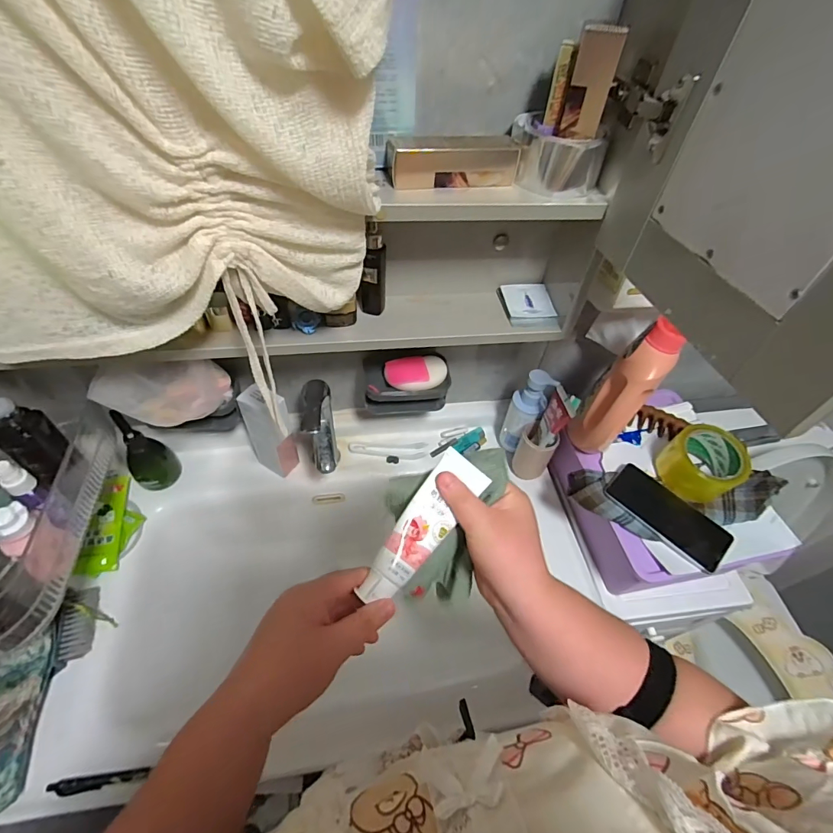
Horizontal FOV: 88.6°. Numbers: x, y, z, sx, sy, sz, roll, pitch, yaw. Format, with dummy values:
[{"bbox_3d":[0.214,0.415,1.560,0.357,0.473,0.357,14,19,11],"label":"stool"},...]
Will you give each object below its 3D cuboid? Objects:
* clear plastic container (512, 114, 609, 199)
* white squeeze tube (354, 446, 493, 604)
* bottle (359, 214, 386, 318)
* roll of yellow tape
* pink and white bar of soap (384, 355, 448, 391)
[{"bbox_3d":[0.142,-0.266,0.442,0.092,0.053,0.062,13,51,6],"label":"clear plastic container"},{"bbox_3d":[0.006,0.086,0.328,0.037,0.020,0.126,32,72,20],"label":"white squeeze tube"},{"bbox_3d":[-0.054,-0.178,0.516,0.033,0.118,0.024,-3,52,-7],"label":"bottle"},{"bbox_3d":[0.425,0.066,0.630,0.094,0.065,0.094,2,51,-3],"label":"roll of yellow tape"},{"bbox_3d":[0.000,-0.064,0.647,0.091,0.027,0.050,-11,86,-2],"label":"pink and white bar of soap"}]

